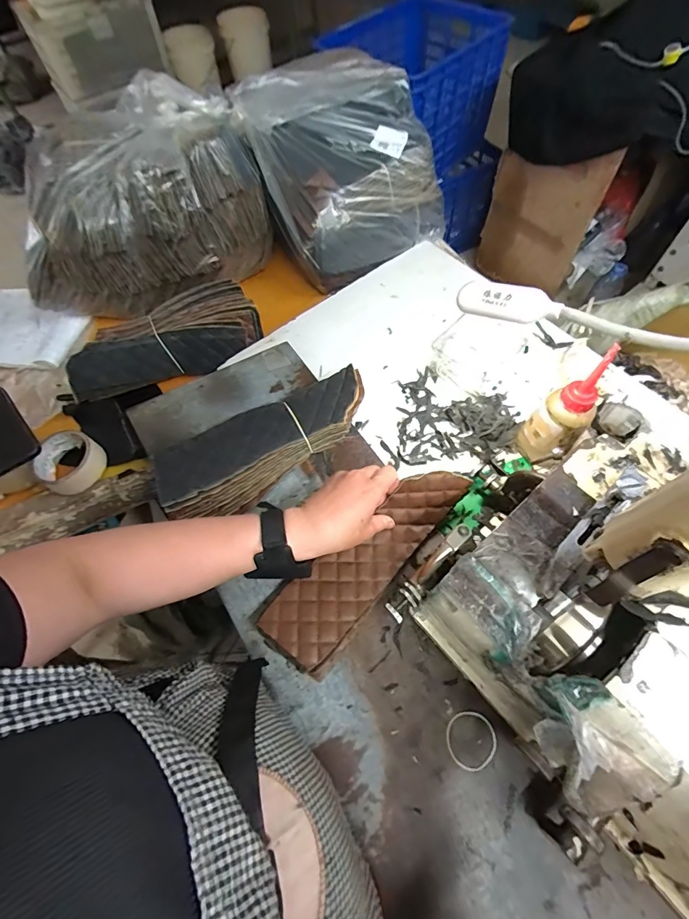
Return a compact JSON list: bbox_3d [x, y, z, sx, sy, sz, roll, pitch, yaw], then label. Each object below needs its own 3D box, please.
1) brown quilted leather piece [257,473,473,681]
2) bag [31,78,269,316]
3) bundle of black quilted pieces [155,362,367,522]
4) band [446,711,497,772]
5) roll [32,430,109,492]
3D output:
[{"bbox_3d":[0.028,0.111,0.445,0.260,0.037,0.085,-42,68,-12],"label":"brown quilted leather piece"},{"bbox_3d":[-0.347,-0.439,0.699,0.395,0.217,0.261,-16,63,-5],"label":"bag"},{"bbox_3d":[-0.092,-0.013,0.507,0.271,0.067,0.098,-25,64,-10],"label":"bundle of black quilted pieces"},{"bbox_3d":[0.122,0.270,0.390,0.048,0.004,0.047,-1,62,2],"label":"band"},{"bbox_3d":[-0.401,0.003,0.590,0.087,0.037,0.085,-1,62,3],"label":"roll"}]

